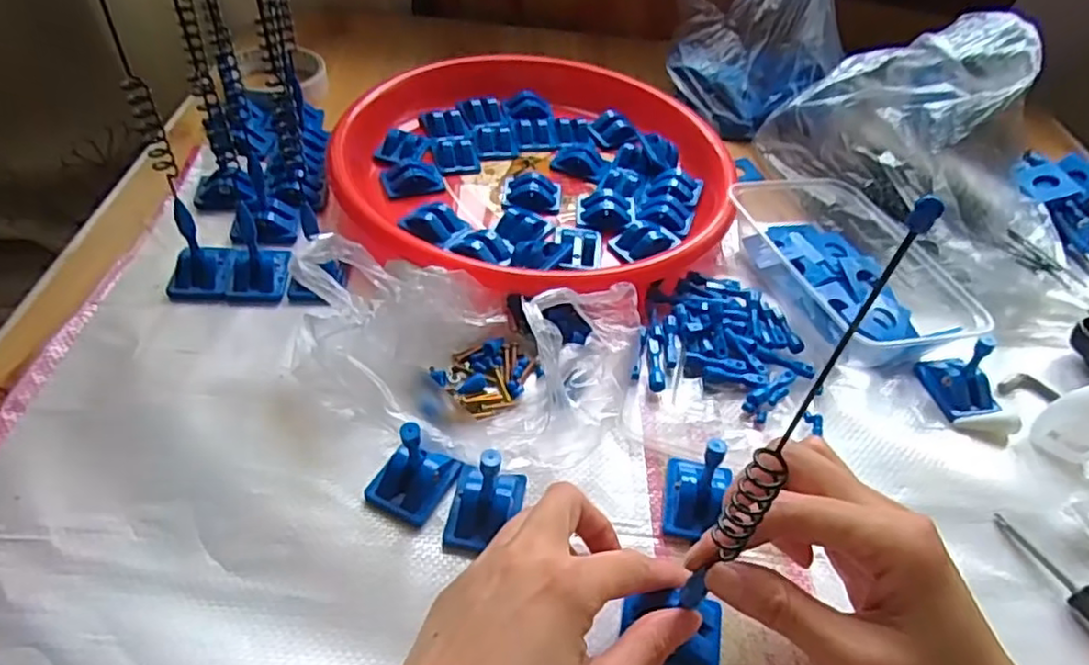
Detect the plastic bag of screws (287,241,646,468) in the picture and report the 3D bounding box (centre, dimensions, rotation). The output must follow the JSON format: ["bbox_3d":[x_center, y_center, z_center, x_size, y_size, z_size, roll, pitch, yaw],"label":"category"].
[{"bbox_3d":[-0.042,0.002,0.373,0.188,0.052,0.107,11,46,3],"label":"plastic bag of screws"}]

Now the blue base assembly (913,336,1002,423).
[{"bbox_3d":[0.254,0.020,0.395,0.031,0.041,0.045,-6,47,-13],"label":"blue base assembly"}]

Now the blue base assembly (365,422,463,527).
[{"bbox_3d":[-0.064,0.063,0.320,0.032,0.042,0.038,25,48,17],"label":"blue base assembly"}]

